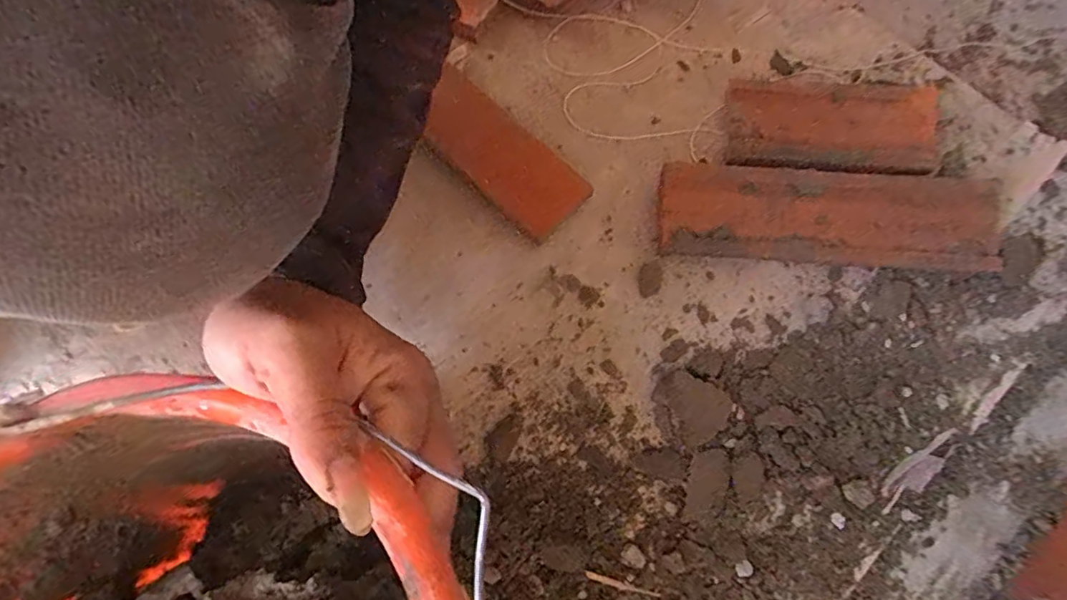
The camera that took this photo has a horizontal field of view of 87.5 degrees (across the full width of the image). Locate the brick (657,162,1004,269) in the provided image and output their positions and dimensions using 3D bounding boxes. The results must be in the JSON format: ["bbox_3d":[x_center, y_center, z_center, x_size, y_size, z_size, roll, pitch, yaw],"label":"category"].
[{"bbox_3d":[0.220,-0.066,0.412,0.245,0.031,0.073,4,74,2],"label":"brick"}]

